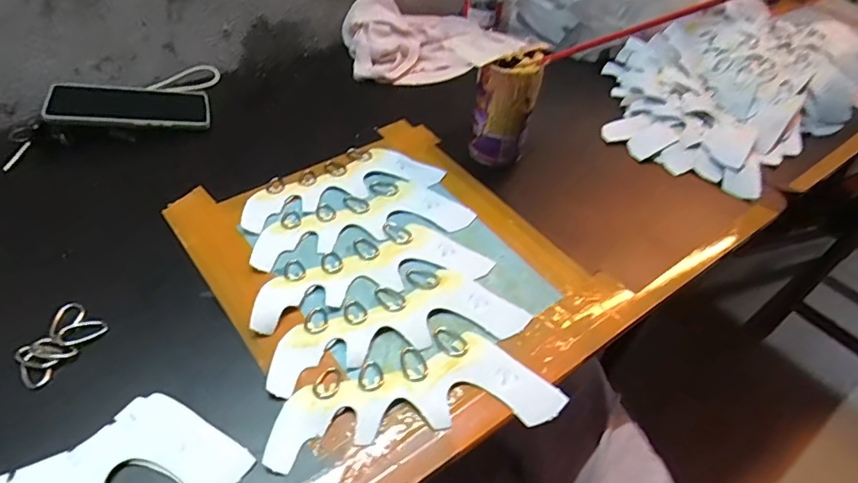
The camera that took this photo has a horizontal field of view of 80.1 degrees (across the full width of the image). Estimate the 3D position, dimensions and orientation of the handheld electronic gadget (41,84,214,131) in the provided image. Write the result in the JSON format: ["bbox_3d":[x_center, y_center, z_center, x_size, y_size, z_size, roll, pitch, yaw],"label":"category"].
[{"bbox_3d":[-0.347,-0.156,0.598,0.163,0.015,0.073,-3,46,-26],"label":"handheld electronic gadget"}]

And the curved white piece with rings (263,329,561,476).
[{"bbox_3d":[-0.012,0.116,0.393,0.215,0.004,0.088,-10,49,-15],"label":"curved white piece with rings"}]

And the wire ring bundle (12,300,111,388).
[{"bbox_3d":[-0.295,0.079,0.403,0.043,0.009,0.065,24,49,16],"label":"wire ring bundle"}]

